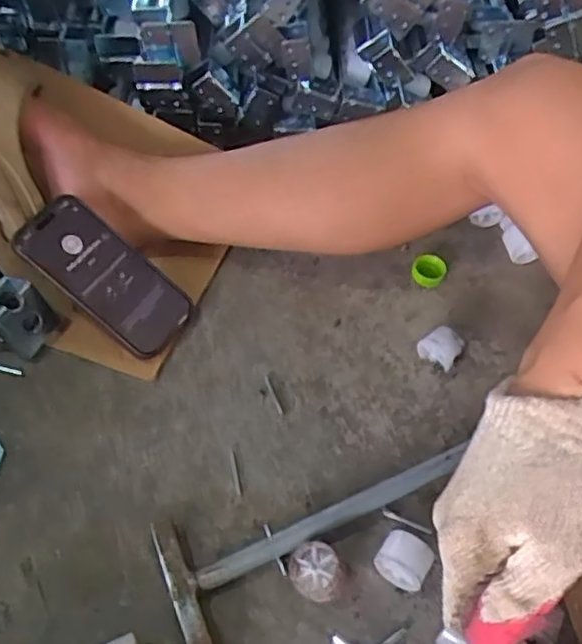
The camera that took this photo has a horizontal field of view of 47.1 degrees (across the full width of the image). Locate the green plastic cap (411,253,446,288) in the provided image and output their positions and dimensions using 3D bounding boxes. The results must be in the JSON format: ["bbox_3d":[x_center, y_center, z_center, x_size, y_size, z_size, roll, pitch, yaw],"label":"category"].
[{"bbox_3d":[0.130,-0.049,0.631,0.031,0.014,0.030,2,54,-3],"label":"green plastic cap"}]

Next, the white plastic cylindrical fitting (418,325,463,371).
[{"bbox_3d":[0.129,0.022,0.572,0.024,0.027,0.033,-35,64,-26],"label":"white plastic cylindrical fitting"}]

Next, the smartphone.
[{"bbox_3d":[-0.156,-0.039,0.565,0.149,0.017,0.069,42,57,-7],"label":"smartphone"}]

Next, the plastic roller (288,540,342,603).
[{"bbox_3d":[0.015,0.170,0.454,0.032,0.028,0.036,-3,54,-7],"label":"plastic roller"}]

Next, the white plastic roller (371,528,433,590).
[{"bbox_3d":[0.077,0.165,0.461,0.035,0.032,0.028,29,57,16],"label":"white plastic roller"}]

